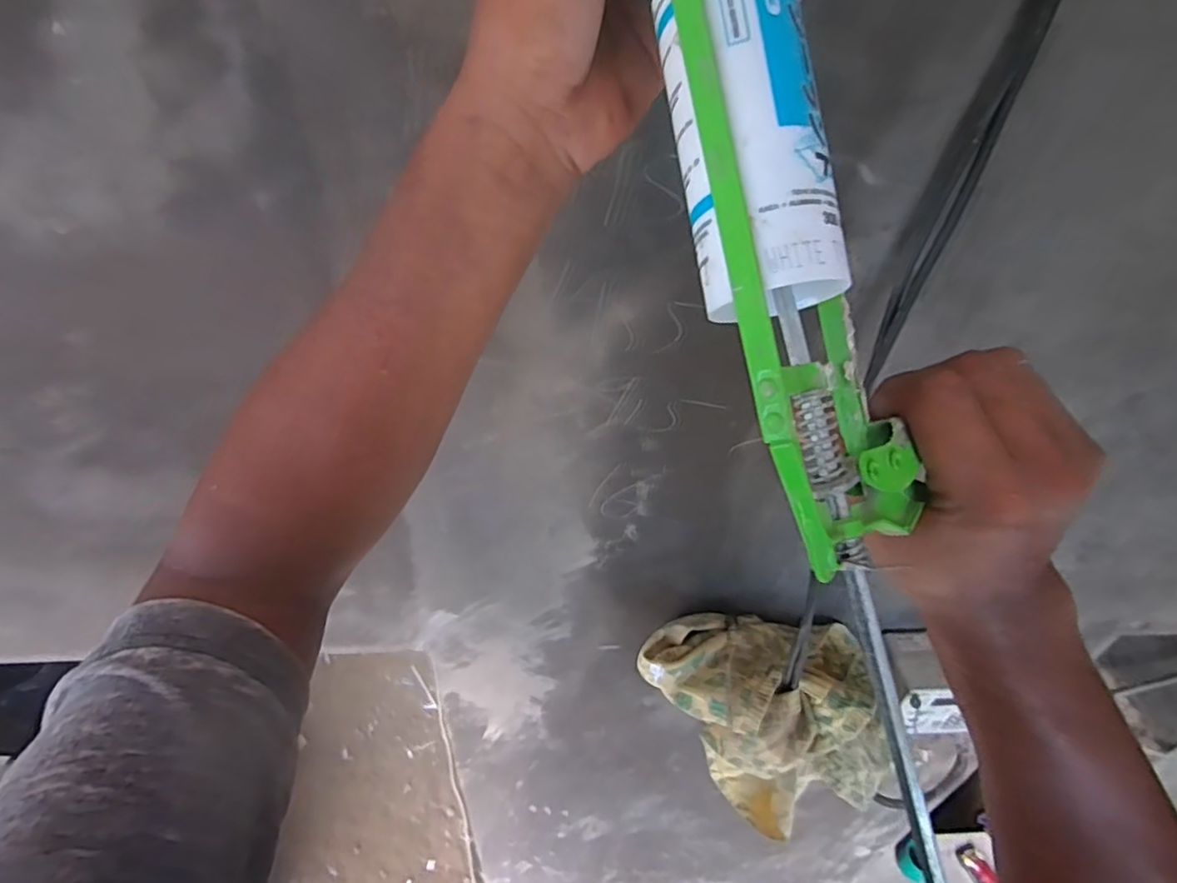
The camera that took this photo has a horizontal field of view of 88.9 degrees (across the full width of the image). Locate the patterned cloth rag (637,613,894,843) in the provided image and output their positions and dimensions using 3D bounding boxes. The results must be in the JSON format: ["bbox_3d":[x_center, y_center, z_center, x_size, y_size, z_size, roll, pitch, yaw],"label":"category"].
[{"bbox_3d":[0.201,0.308,0.662,0.281,0.195,0.172,-4,41,-7],"label":"patterned cloth rag"}]

